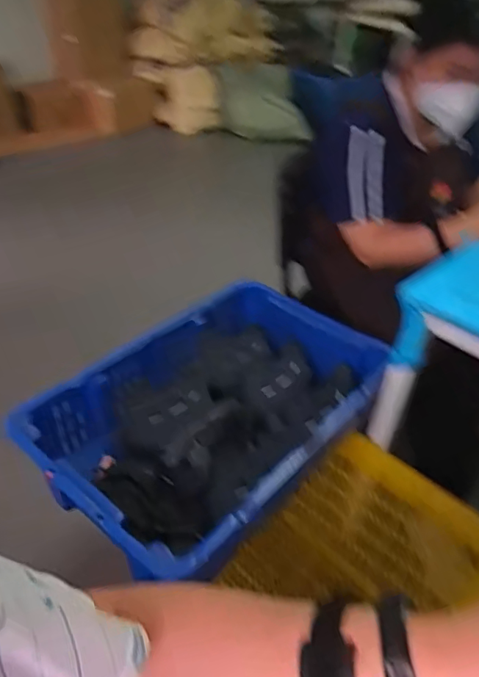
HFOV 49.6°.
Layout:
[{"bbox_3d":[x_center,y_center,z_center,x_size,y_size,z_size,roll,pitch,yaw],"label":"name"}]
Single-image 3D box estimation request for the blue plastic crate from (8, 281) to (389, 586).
[{"bbox_3d":[-0.034,0.145,1.009,0.423,0.160,0.656,31,46,29],"label":"blue plastic crate"}]

